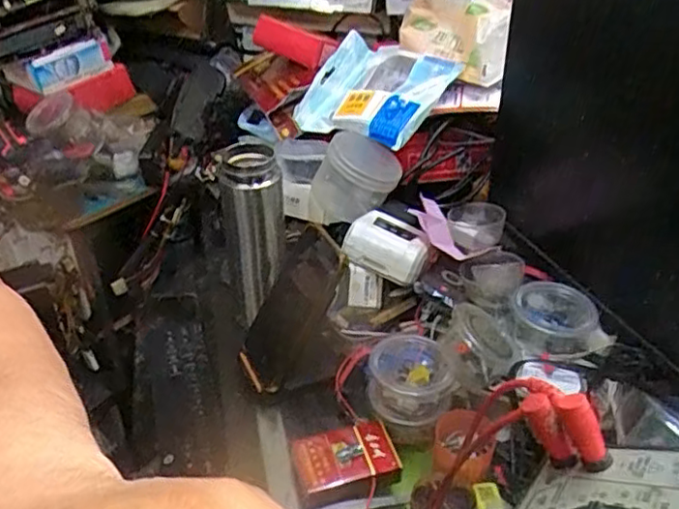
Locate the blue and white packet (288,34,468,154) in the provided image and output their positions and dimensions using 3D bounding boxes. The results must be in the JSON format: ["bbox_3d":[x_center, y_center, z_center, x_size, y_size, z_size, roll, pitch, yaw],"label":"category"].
[{"bbox_3d":[0.045,-0.190,0.747,0.154,0.054,0.149,25,67,33],"label":"blue and white packet"}]

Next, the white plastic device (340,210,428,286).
[{"bbox_3d":[0.048,-0.008,0.657,0.082,0.039,0.053,16,38,22],"label":"white plastic device"}]

